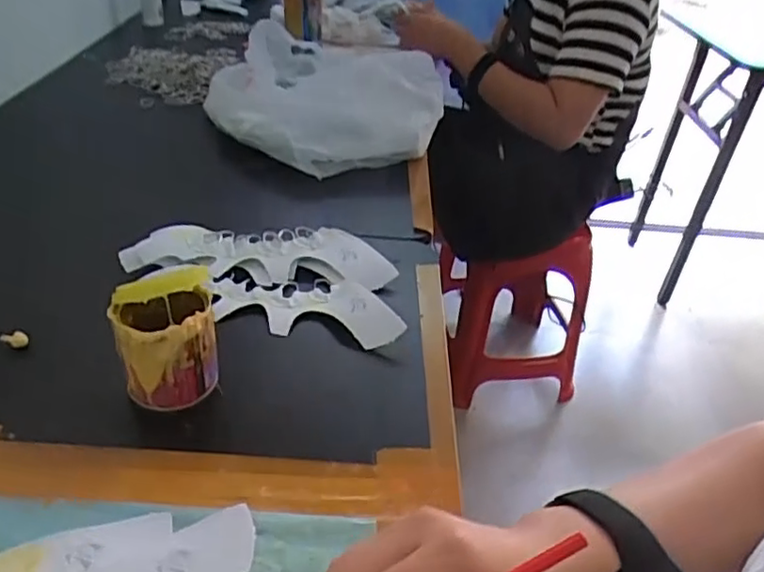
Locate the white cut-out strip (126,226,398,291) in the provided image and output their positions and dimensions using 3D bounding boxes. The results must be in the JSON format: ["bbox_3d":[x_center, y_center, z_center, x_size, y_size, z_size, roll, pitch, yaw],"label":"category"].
[{"bbox_3d":[-0.112,-0.034,0.615,0.240,0.025,0.078,5,34,-1],"label":"white cut-out strip"}]

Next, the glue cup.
[{"bbox_3d":[-0.154,0.034,0.457,0.068,0.097,0.066,-3,35,-13],"label":"glue cup"}]

